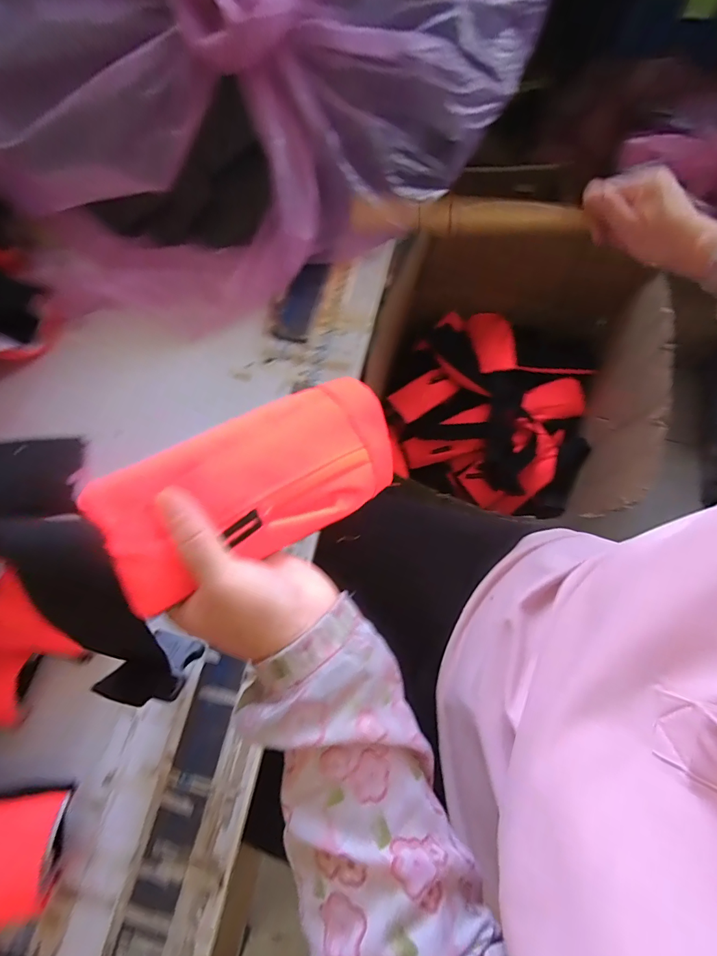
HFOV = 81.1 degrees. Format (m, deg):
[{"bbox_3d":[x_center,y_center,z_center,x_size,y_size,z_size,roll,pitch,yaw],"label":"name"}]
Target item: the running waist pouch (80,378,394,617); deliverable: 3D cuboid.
[{"bbox_3d":[-0.055,-0.004,0.289,0.092,0.040,0.229,48,47,12],"label":"running waist pouch"}]

